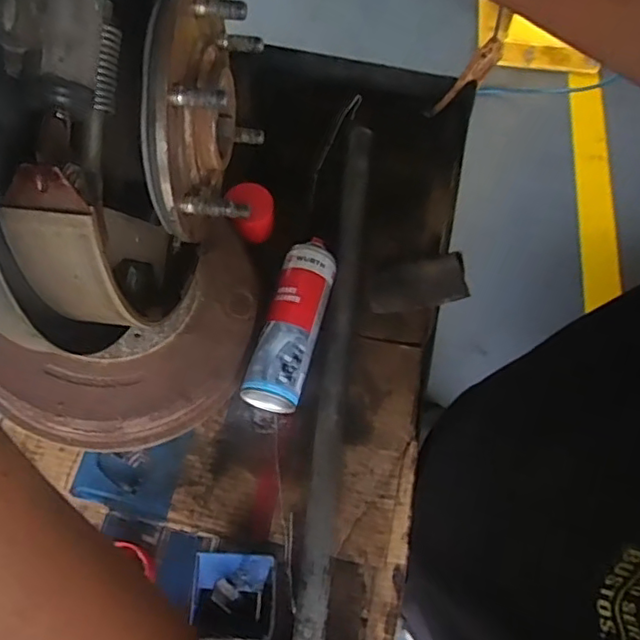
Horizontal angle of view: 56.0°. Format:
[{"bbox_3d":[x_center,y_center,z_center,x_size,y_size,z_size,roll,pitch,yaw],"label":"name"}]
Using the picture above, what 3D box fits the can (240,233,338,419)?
[{"bbox_3d":[-0.030,-0.001,0.711,0.067,0.063,0.212,14,67,5],"label":"can"}]

